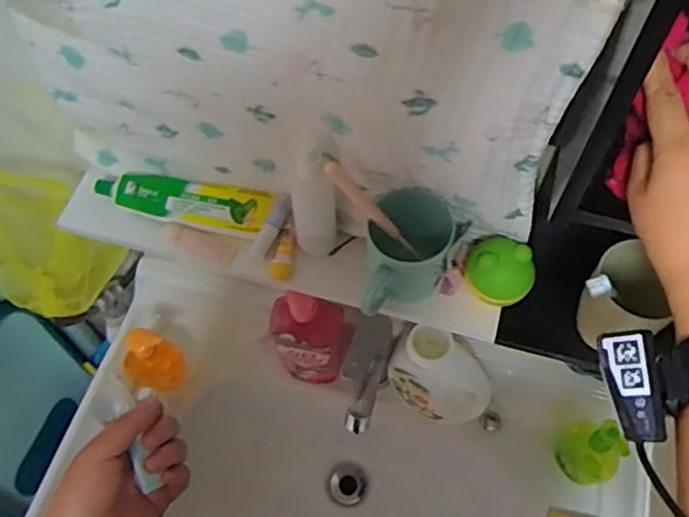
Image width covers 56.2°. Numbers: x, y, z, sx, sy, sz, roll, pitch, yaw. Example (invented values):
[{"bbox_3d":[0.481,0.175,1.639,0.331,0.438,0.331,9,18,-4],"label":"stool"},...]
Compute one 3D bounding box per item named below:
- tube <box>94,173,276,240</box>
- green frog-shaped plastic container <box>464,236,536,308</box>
[{"bbox_3d":[-0.178,-0.062,0.714,0.190,0.033,0.054,10,62,7],"label":"tube"},{"bbox_3d":[0.156,0.010,0.643,0.067,0.051,0.063,-1,62,1],"label":"green frog-shaped plastic container"}]

